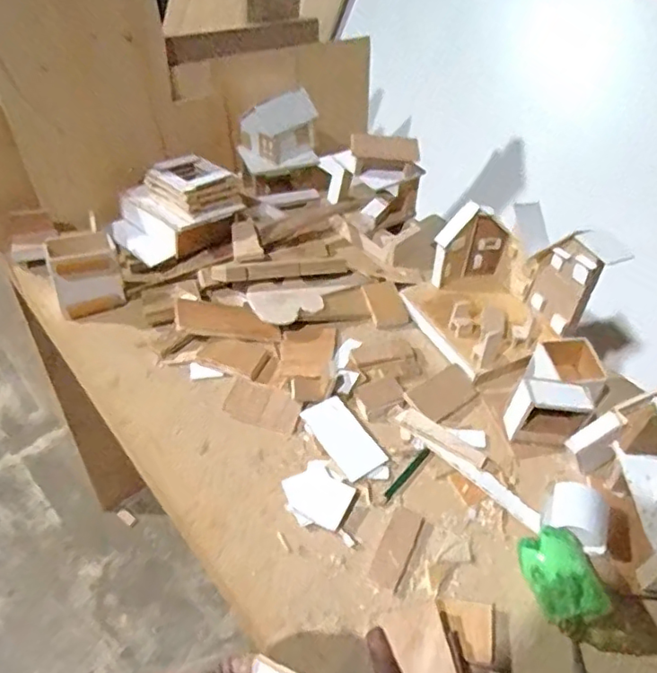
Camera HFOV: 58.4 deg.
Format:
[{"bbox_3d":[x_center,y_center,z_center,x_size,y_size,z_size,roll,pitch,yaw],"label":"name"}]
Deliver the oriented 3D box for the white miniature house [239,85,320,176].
[{"bbox_3d":[-0.072,-0.318,0.931,0.122,0.104,0.071,-15,47,-17],"label":"white miniature house"}]

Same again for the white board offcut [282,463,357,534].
[{"bbox_3d":[-0.010,0.162,0.602,0.069,0.005,0.055,26,49,22],"label":"white board offcut"}]

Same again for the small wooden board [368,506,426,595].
[{"bbox_3d":[0.067,0.203,0.569,0.030,0.004,0.084,21,47,18],"label":"small wooden board"}]

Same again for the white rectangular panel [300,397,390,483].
[{"bbox_3d":[0.018,0.113,0.657,0.052,0.007,0.101,-25,55,-25],"label":"white rectangular panel"}]

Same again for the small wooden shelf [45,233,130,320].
[{"bbox_3d":[-0.317,-0.081,0.769,0.085,0.084,0.074,-15,47,-17],"label":"small wooden shelf"}]

